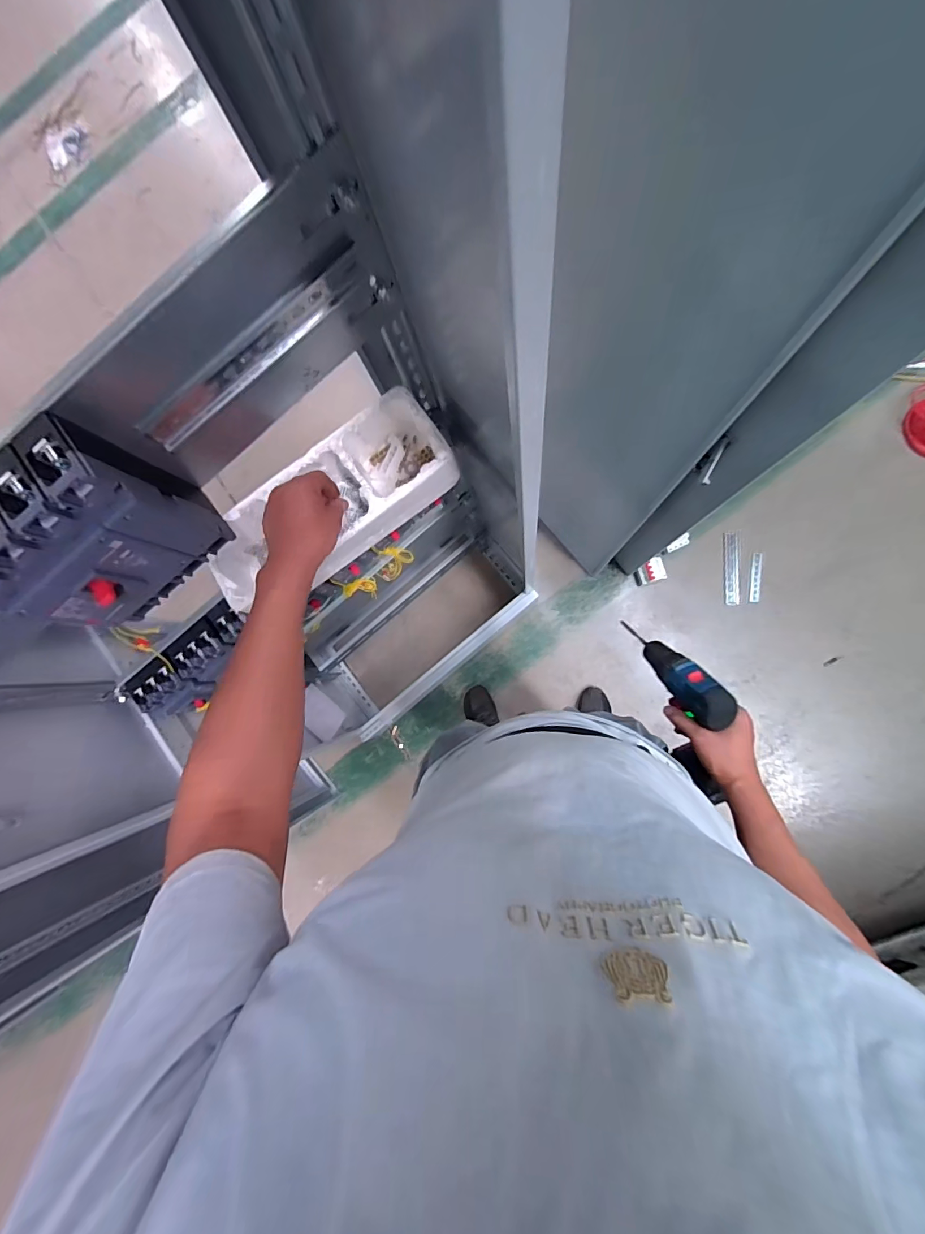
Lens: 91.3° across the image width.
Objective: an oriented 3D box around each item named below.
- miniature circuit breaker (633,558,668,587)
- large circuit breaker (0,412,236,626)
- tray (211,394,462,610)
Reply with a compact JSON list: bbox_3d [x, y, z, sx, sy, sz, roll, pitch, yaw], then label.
[{"bbox_3d":[0.604,-0.146,1.461,0.097,0.064,0.071,-17,83,5],"label":"miniature circuit breaker"},{"bbox_3d":[-0.316,-0.065,0.399,0.148,0.155,0.093,-41,81,3],"label":"large circuit breaker"},{"bbox_3d":[-0.173,-0.144,0.603,0.331,0.079,0.119,-34,82,3],"label":"tray"}]

